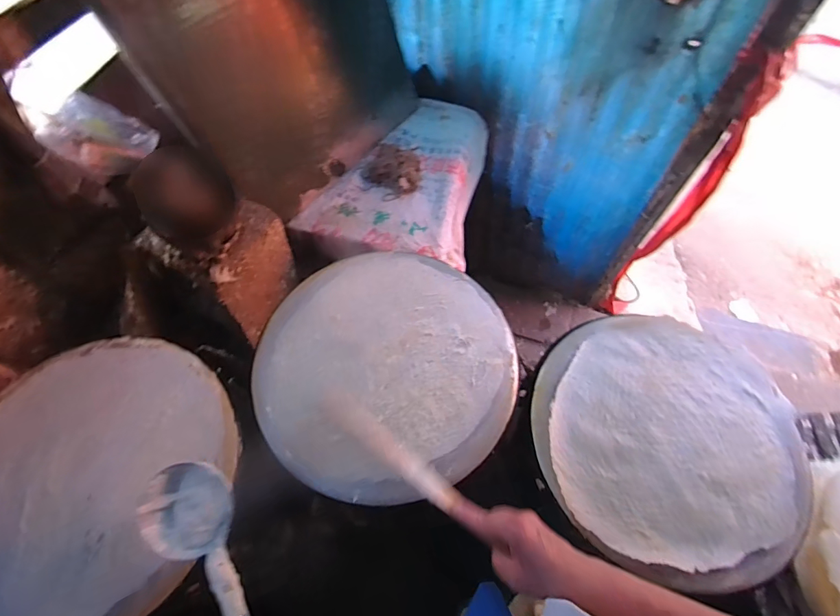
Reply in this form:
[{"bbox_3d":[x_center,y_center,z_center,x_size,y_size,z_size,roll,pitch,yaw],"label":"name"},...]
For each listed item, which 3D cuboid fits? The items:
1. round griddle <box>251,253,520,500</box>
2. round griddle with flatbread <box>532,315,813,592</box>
[{"bbox_3d":[-0.048,0.077,0.614,0.362,0.024,0.360,0,63,0],"label":"round griddle"},{"bbox_3d":[0.350,0.182,0.601,0.362,0.028,0.349,0,63,0],"label":"round griddle with flatbread"}]

